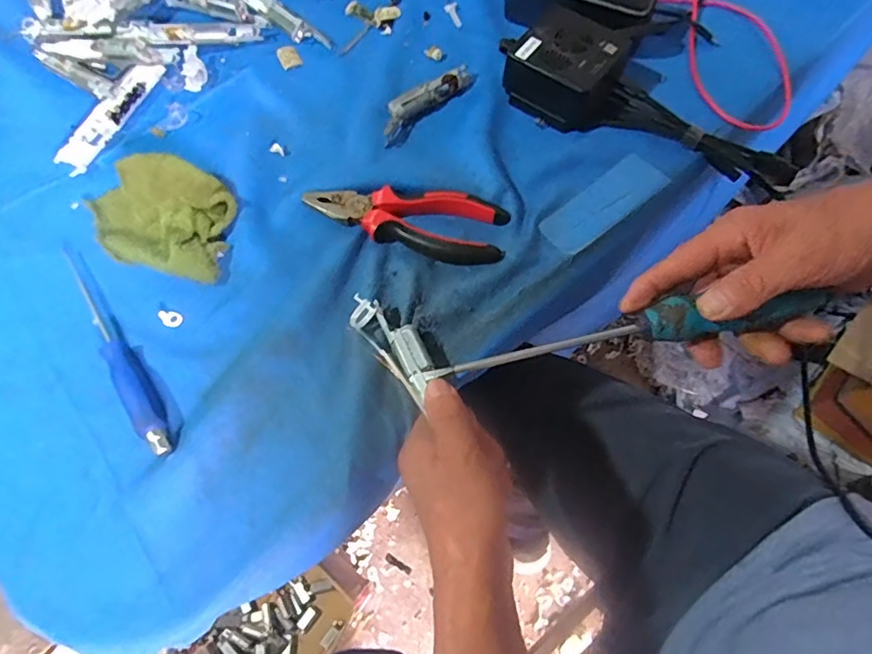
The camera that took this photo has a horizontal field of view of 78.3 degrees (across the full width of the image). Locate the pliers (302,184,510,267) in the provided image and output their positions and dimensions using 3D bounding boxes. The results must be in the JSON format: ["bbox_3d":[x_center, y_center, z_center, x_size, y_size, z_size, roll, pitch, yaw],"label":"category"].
[{"bbox_3d":[-0.024,-0.088,0.421,0.157,0.013,0.057,15,69,7],"label":"pliers"}]

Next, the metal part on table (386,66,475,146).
[{"bbox_3d":[-0.006,-0.203,0.473,0.104,0.018,0.023,-37,72,-12],"label":"metal part on table"}]

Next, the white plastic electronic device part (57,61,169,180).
[{"bbox_3d":[-0.289,-0.189,0.474,0.020,0.020,0.122,24,71,11],"label":"white plastic electronic device part"}]

